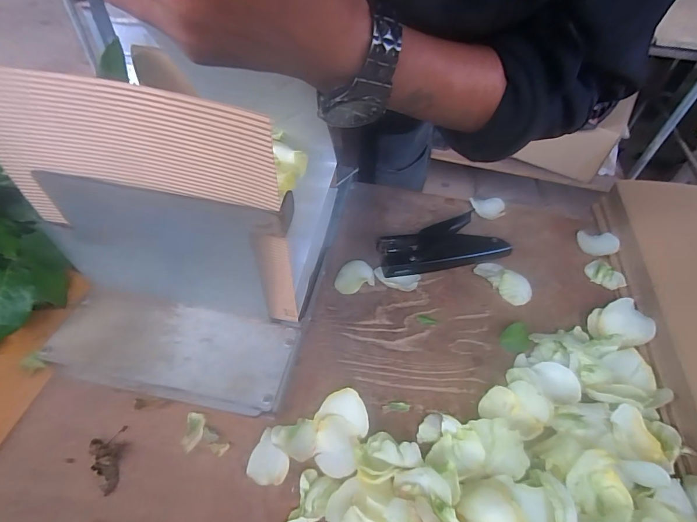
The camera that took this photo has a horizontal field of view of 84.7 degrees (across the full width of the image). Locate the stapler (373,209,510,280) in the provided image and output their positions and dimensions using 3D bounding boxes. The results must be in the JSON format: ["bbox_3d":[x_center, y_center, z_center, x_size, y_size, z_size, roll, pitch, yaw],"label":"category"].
[{"bbox_3d":[0.107,-0.021,0.465,0.149,0.027,0.073,-11,52,-12],"label":"stapler"}]

